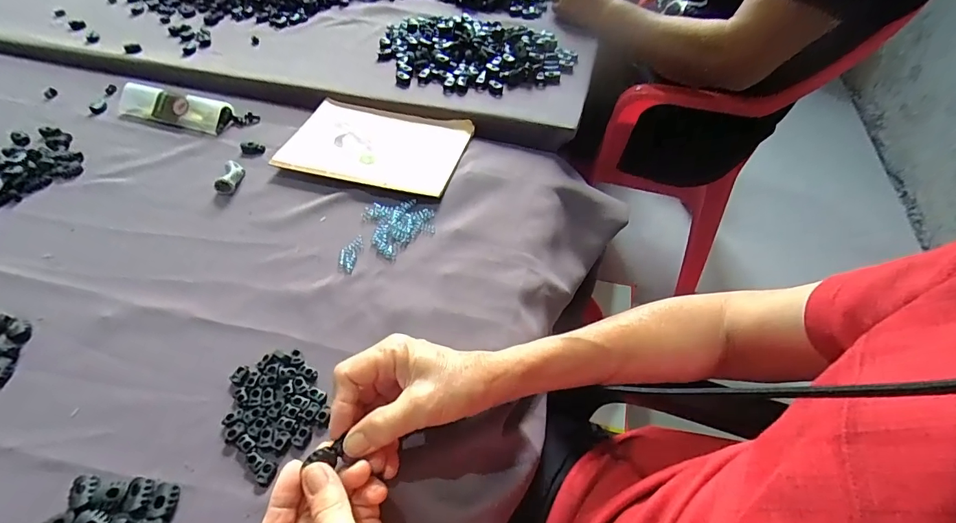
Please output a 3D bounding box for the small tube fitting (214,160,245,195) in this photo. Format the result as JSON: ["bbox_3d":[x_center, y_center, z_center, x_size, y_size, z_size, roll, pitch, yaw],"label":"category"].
[{"bbox_3d":[-0.280,-0.095,0.500,0.024,0.019,0.041,-5,51,-4],"label":"small tube fitting"}]

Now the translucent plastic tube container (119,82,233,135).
[{"bbox_3d":[-0.407,-0.204,0.586,0.159,0.027,0.042,13,51,10],"label":"translucent plastic tube container"}]

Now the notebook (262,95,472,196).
[{"bbox_3d":[-0.125,-0.143,0.545,0.209,0.014,0.136,9,51,8],"label":"notebook"}]

